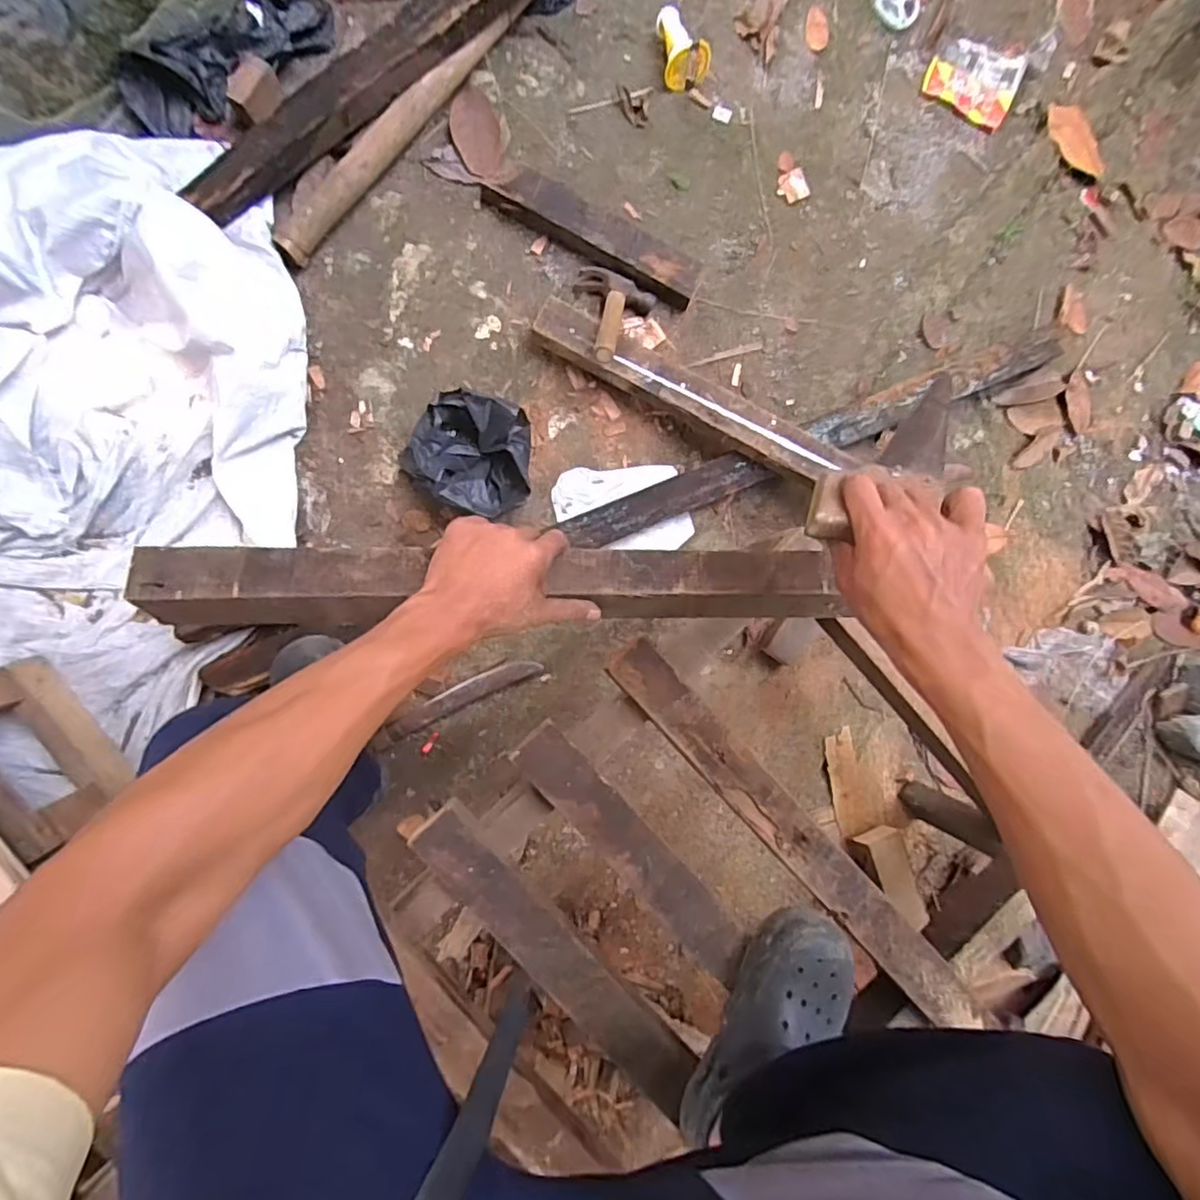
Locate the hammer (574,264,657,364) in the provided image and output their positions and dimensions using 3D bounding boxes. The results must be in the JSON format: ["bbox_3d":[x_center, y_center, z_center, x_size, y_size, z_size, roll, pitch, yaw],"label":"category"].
[{"bbox_3d":[0.019,-0.414,0.903,0.127,0.052,0.208,7,55,-3],"label":"hammer"}]

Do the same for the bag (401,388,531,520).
[{"bbox_3d":[-0.182,-0.214,0.897,0.179,0.098,0.170,34,87,-7],"label":"bag"}]

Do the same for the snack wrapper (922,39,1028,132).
[{"bbox_3d":[0.645,-0.898,1.049,0.155,0.019,0.122,16,89,-7],"label":"snack wrapper"}]

